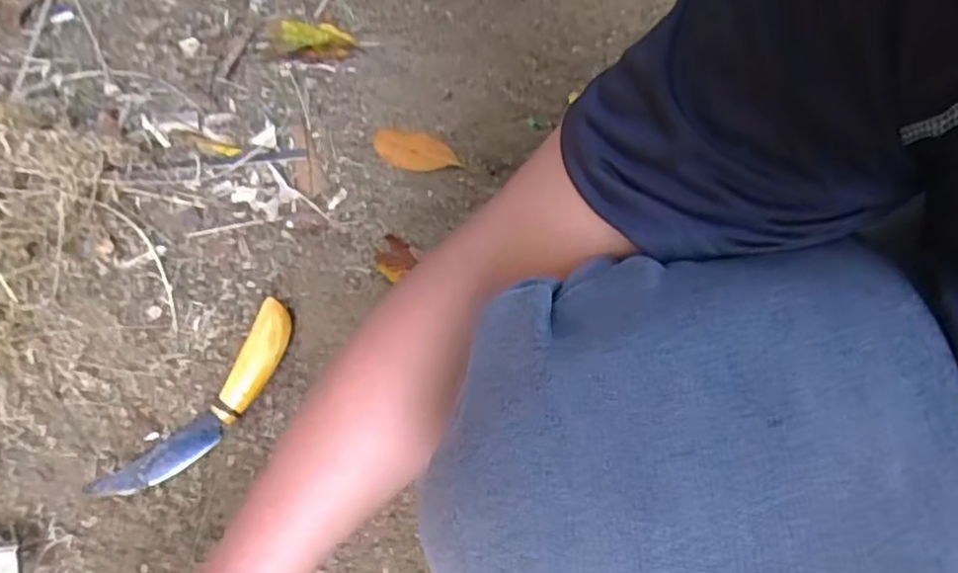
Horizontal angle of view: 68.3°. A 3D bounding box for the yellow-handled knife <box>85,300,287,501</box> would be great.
[{"bbox_3d":[-0.236,0.101,0.607,0.052,0.029,0.209,36,69,13],"label":"yellow-handled knife"}]

